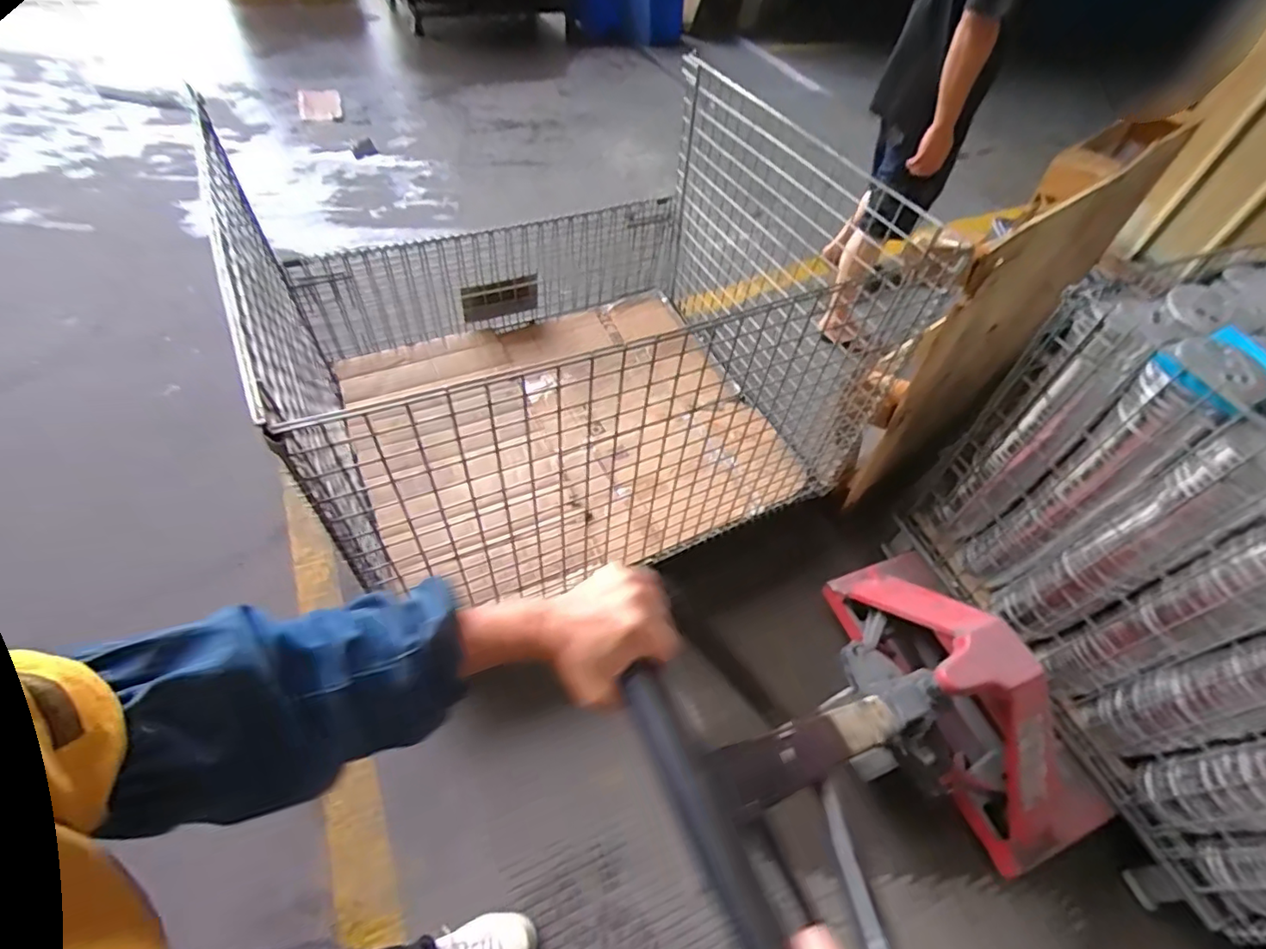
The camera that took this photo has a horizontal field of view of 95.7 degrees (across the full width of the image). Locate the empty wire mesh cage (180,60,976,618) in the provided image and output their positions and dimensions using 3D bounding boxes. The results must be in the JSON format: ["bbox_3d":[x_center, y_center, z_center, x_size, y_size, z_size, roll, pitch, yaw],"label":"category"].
[{"bbox_3d":[-0.161,-0.385,1.440,1.266,0.742,1.065,-19,57,-19],"label":"empty wire mesh cage"}]

